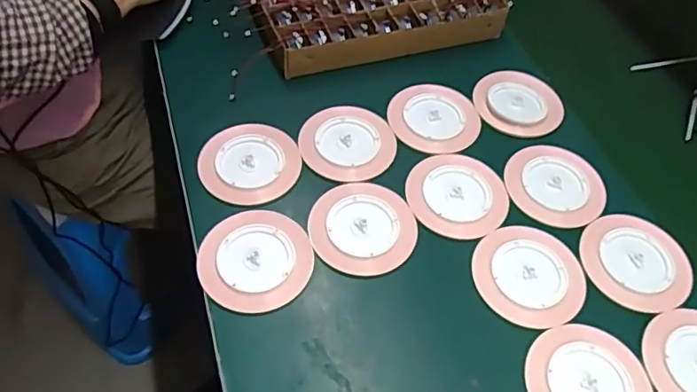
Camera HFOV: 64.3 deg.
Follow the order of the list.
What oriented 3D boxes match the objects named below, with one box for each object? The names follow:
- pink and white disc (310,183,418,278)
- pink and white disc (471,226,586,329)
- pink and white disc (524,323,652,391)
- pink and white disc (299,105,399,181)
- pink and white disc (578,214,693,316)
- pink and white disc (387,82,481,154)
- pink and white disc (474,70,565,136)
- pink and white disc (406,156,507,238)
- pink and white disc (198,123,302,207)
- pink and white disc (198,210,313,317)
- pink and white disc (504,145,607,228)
[{"bbox_3d":[0.013,0.027,0.525,0.097,0.005,0.096,2,54,-3],"label":"pink and white disc"},{"bbox_3d":[0.165,0.071,0.508,0.099,0.005,0.097,2,54,-3],"label":"pink and white disc"},{"bbox_3d":[0.196,0.152,0.449,0.097,0.004,0.099,2,54,-3],"label":"pink and white disc"},{"bbox_3d":[-0.001,-0.057,0.587,0.096,0.012,0.096,2,54,-3],"label":"pink and white disc"},{"bbox_3d":[0.269,0.060,0.518,0.095,0.009,0.096,2,54,-3],"label":"pink and white disc"},{"bbox_3d":[0.095,-0.088,0.616,0.099,0.007,0.098,2,54,-3],"label":"pink and white disc"},{"bbox_3d":[0.194,-0.108,0.630,0.098,0.013,0.084,15,54,6],"label":"pink and white disc"},{"bbox_3d":[0.108,-0.003,0.554,0.097,0.004,0.096,2,54,-3],"label":"pink and white disc"},{"bbox_3d":[-0.099,-0.033,0.562,0.093,0.011,0.098,2,54,-3],"label":"pink and white disc"},{"bbox_3d":[-0.083,0.056,0.498,0.096,0.009,0.097,10,54,3],"label":"pink and white disc"},{"bbox_3d":[0.212,-0.013,0.568,0.098,0.005,0.095,9,54,1],"label":"pink and white disc"}]

